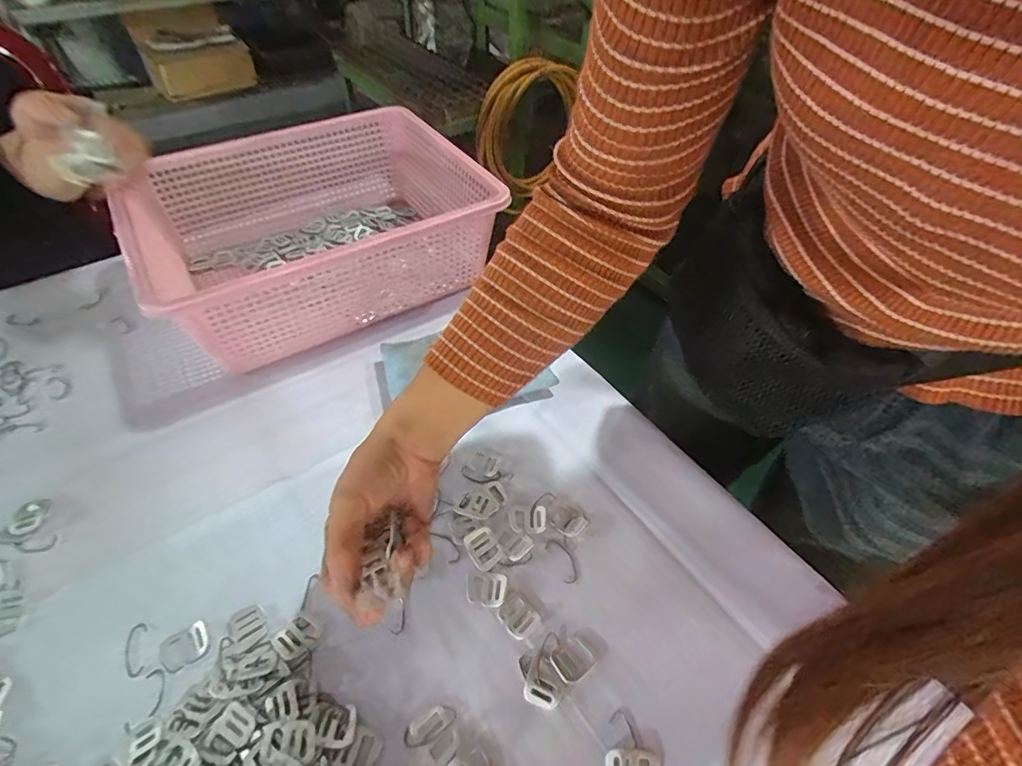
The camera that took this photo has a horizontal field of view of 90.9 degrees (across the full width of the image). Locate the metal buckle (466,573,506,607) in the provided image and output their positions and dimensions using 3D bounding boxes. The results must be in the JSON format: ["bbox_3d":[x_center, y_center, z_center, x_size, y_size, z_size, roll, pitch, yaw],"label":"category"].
[{"bbox_3d":[-0.020,0.161,0.394,0.030,0.004,0.025,8,49,5],"label":"metal buckle"}]

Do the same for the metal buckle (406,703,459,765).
[{"bbox_3d":[-0.050,0.233,0.333,0.031,0.004,0.033,1,49,-1],"label":"metal buckle"}]

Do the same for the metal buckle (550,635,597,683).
[{"bbox_3d":[0.045,0.200,0.364,0.029,0.004,0.025,-31,57,-26],"label":"metal buckle"}]

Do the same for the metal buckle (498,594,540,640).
[{"bbox_3d":[0.005,0.177,0.382,0.028,0.004,0.024,36,57,26],"label":"metal buckle"}]

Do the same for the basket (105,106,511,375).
[{"bbox_3d":[-0.227,-0.188,0.604,0.372,0.126,0.301,-25,54,-22],"label":"basket"}]

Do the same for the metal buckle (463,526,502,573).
[{"bbox_3d":[-0.023,0.135,0.413,0.026,0.004,0.034,-25,54,-22],"label":"metal buckle"}]

